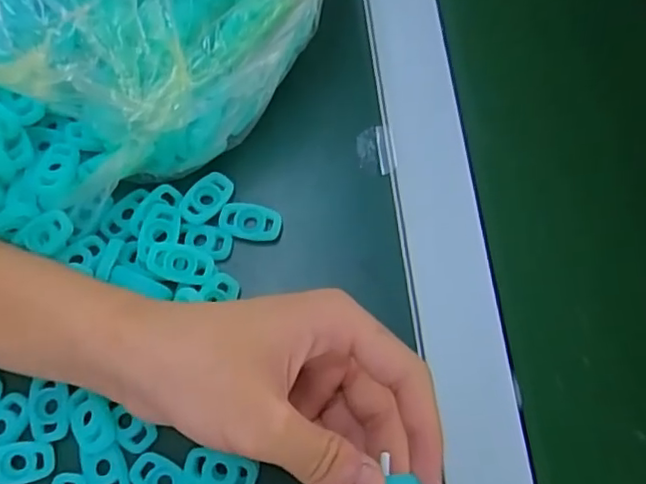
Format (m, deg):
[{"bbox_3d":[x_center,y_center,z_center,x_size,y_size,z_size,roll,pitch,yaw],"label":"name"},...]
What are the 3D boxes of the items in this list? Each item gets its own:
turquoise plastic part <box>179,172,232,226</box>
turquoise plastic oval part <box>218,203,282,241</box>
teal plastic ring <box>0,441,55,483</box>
[{"bbox_3d":[-0.061,-0.023,0.316,0.019,0.007,0.032,38,76,13],"label":"turquoise plastic part"},{"bbox_3d":[-0.038,-0.010,0.315,0.032,0.005,0.019,12,72,1],"label":"turquoise plastic oval part"},{"bbox_3d":[-0.140,0.101,0.275,0.032,0.004,0.018,-8,71,-1],"label":"teal plastic ring"}]

